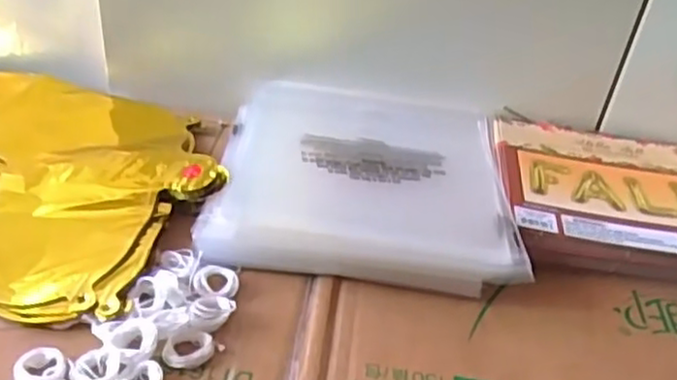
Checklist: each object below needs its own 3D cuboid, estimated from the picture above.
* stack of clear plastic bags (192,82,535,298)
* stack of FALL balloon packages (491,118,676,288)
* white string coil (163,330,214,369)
[{"bbox_3d":[0.018,-0.018,0.575,0.225,0.033,0.243,6,39,-3],"label":"stack of clear plastic bags"},{"bbox_3d":[0.227,0.004,0.581,0.190,0.028,0.168,7,39,-1],"label":"stack of FALL balloon packages"},{"bbox_3d":[-0.090,0.095,0.430,0.028,0.008,0.024,0,39,-10],"label":"white string coil"}]

